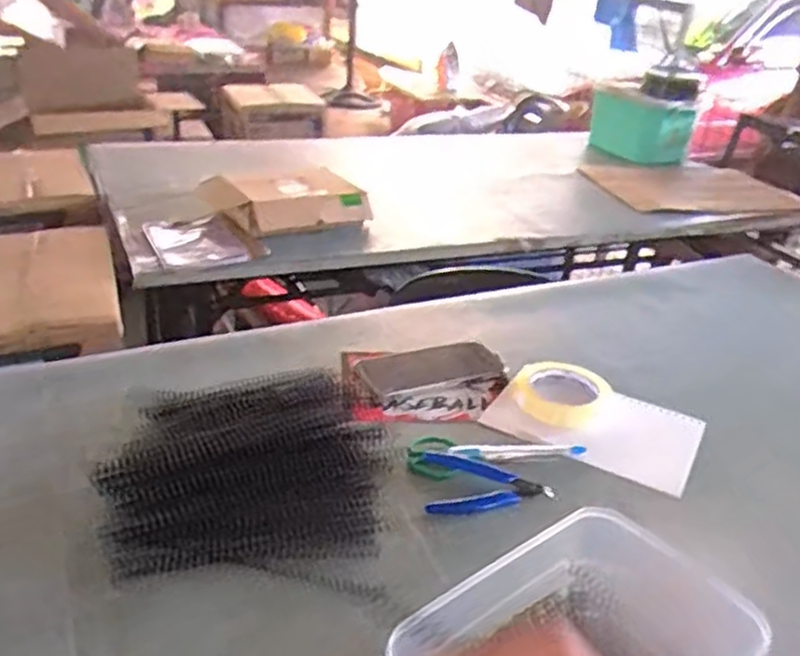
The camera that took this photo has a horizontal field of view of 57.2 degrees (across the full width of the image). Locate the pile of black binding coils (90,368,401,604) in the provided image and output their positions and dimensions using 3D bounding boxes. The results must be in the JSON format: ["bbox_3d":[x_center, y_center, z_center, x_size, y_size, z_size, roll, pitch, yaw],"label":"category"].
[{"bbox_3d":[-0.138,0.125,0.689,0.251,0.017,0.301,-2,29,-13],"label":"pile of black binding coils"}]

